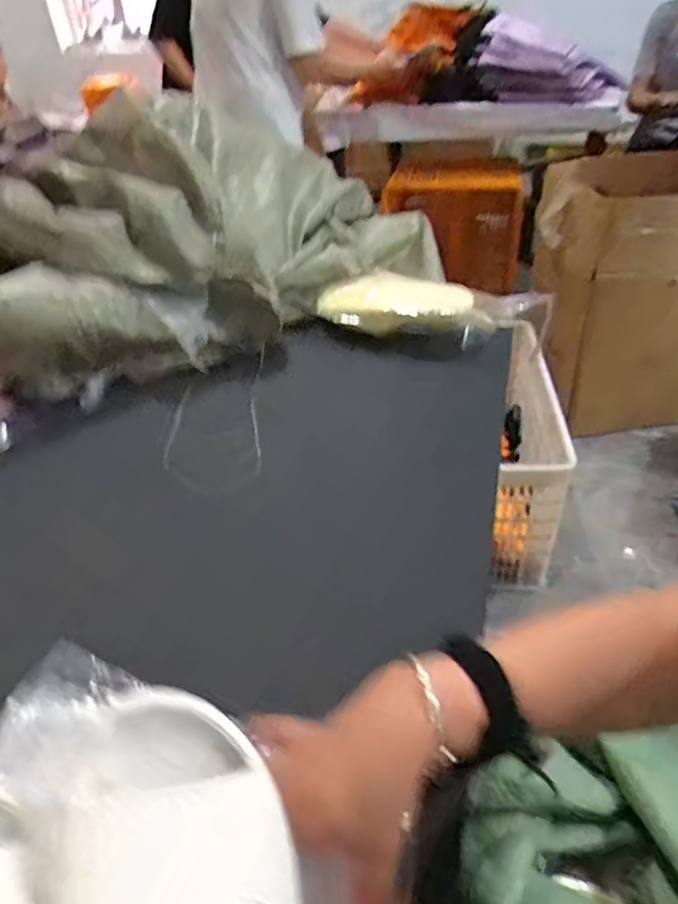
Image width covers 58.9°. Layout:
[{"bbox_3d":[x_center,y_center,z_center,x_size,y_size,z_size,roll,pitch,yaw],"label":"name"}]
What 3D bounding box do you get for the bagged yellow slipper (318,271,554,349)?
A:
[{"bbox_3d":[0.128,-0.218,0.905,0.323,0.079,0.116,6,40,13],"label":"bagged yellow slipper"}]

